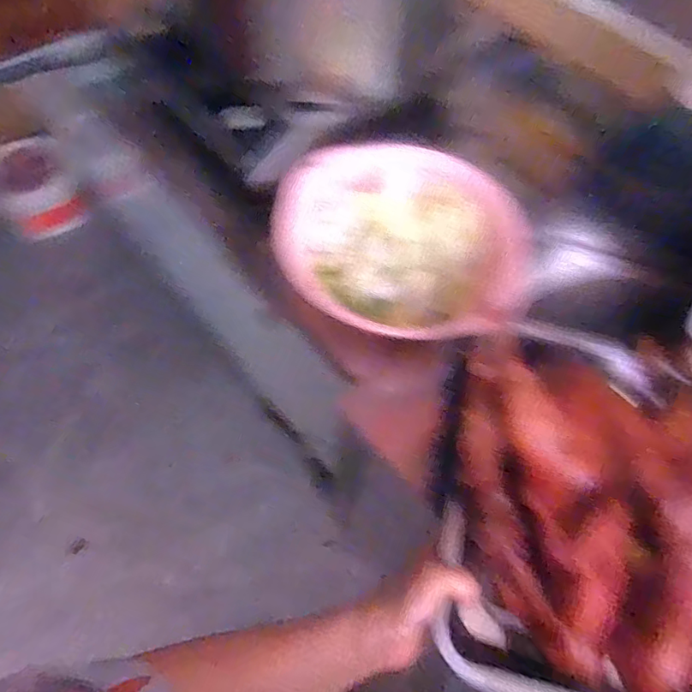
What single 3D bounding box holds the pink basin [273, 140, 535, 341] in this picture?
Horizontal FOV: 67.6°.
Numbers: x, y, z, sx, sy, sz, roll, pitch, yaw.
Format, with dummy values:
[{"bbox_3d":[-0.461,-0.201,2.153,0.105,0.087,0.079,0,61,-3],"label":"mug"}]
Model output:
[{"bbox_3d":[0.056,-0.117,0.569,0.284,0.069,0.244,17,64,6],"label":"pink basin"}]

